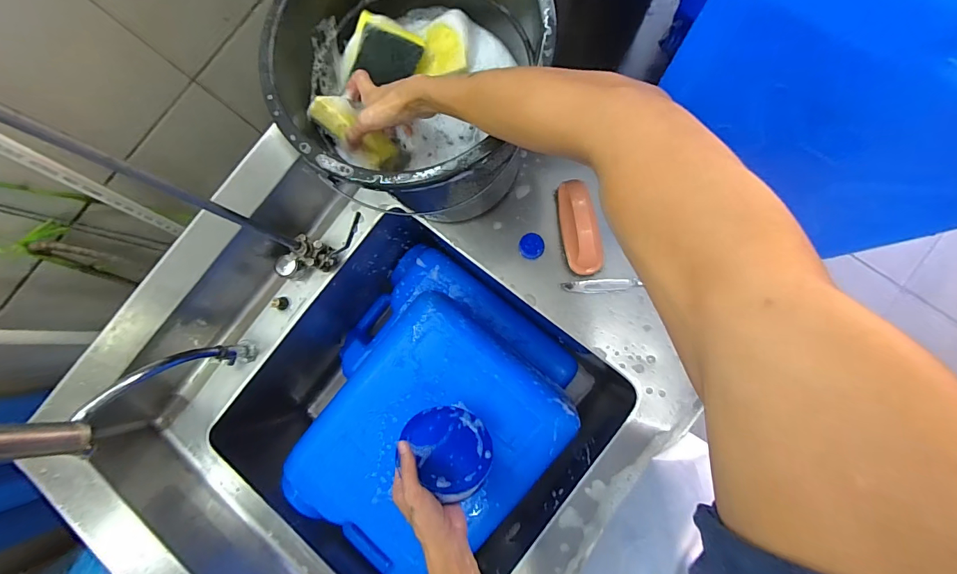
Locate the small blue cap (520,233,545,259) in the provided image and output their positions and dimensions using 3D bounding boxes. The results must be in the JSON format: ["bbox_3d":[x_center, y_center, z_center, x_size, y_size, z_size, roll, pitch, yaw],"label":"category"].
[{"bbox_3d":[0.085,-0.064,0.649,0.037,0.020,0.040,-1,83,6],"label":"small blue cap"}]

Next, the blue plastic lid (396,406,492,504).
[{"bbox_3d":[-0.035,0.206,0.523,0.100,0.014,0.118,-15,45,-31],"label":"blue plastic lid"}]

